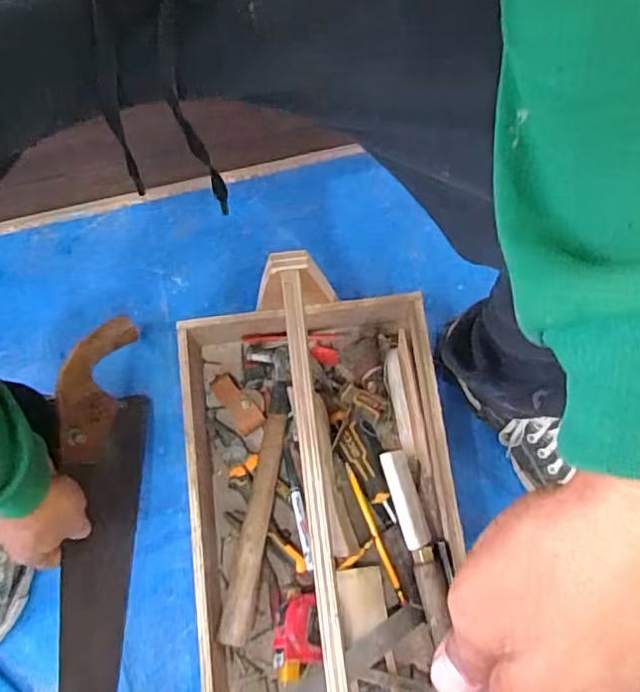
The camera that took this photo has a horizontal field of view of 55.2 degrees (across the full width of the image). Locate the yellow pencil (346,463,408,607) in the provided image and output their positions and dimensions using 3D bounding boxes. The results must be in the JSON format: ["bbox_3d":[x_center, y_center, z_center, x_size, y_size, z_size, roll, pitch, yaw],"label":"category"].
[{"bbox_3d":[0.059,0.198,0.651,0.013,0.009,0.151,-21,77,-4],"label":"yellow pencil"}]

